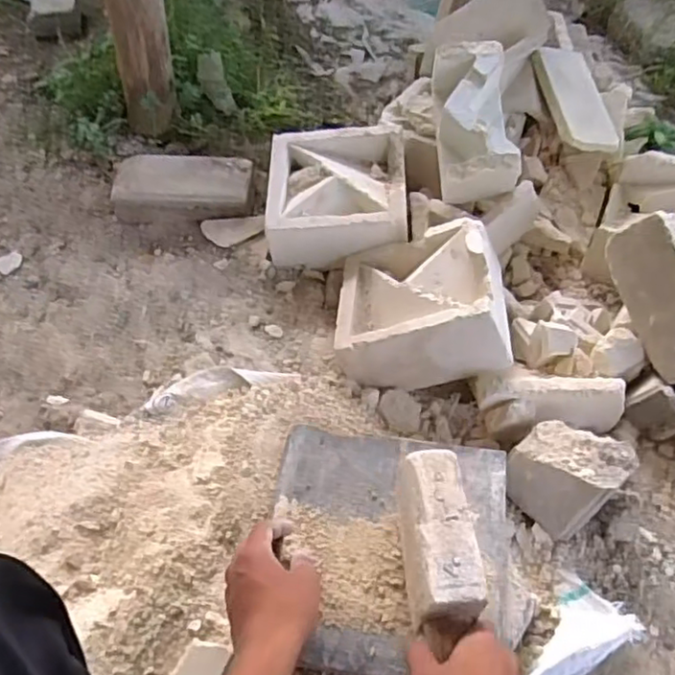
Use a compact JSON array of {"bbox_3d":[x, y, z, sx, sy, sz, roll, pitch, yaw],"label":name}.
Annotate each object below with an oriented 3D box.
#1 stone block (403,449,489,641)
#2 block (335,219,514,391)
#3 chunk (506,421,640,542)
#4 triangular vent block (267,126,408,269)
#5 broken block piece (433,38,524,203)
[{"bbox_3d":[0.088,0.174,0.573,0.058,0.054,0.142,-2,58,-3],"label":"stone block"},{"bbox_3d":[0.112,-0.046,0.866,0.205,0.100,0.228,-15,39,20],"label":"block"},{"bbox_3d":[0.258,0.156,0.734,0.116,0.070,0.113,-40,50,-20],"label":"chunk"},{"bbox_3d":[-0.001,-0.210,0.977,0.197,0.100,0.210,2,54,-1],"label":"triangular vent block"},{"bbox_3d":[0.196,-0.306,0.933,0.104,0.098,0.214,-3,78,-4],"label":"broken block piece"}]

